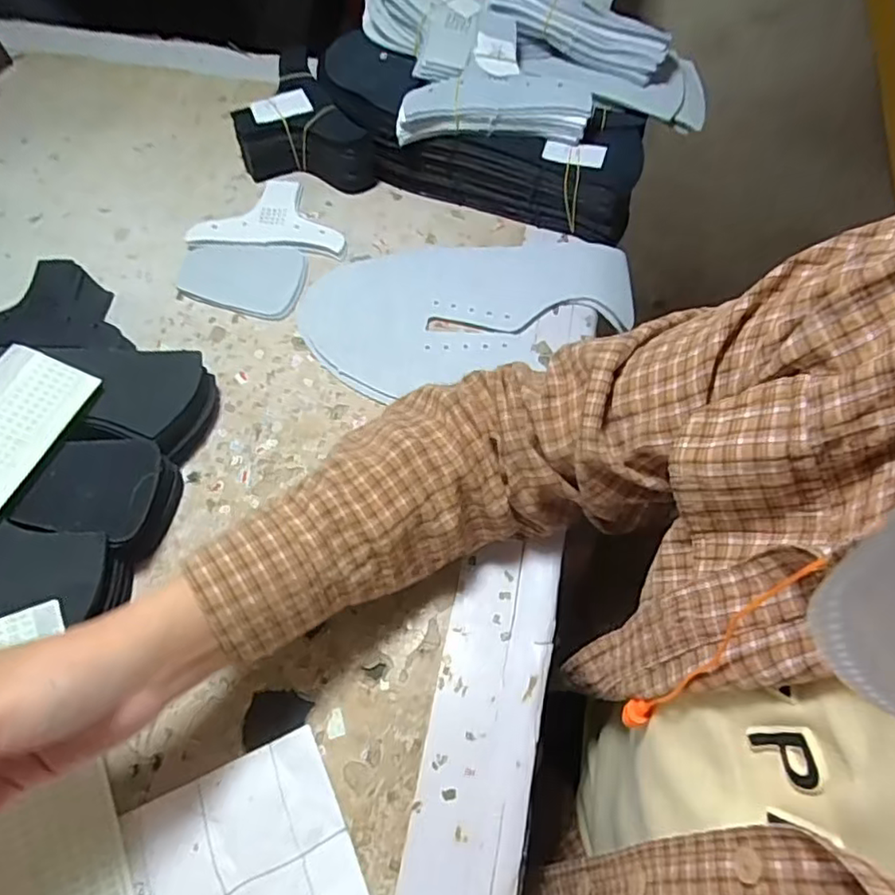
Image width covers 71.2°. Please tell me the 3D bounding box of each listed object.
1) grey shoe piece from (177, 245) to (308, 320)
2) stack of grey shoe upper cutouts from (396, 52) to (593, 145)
[{"bbox_3d":[-0.164,-0.134,0.495,0.096,0.007,0.065,4,61,1],"label":"grey shoe piece"},{"bbox_3d":[0.035,-0.264,0.481,0.144,0.029,0.057,-2,62,-1],"label":"stack of grey shoe upper cutouts"}]

